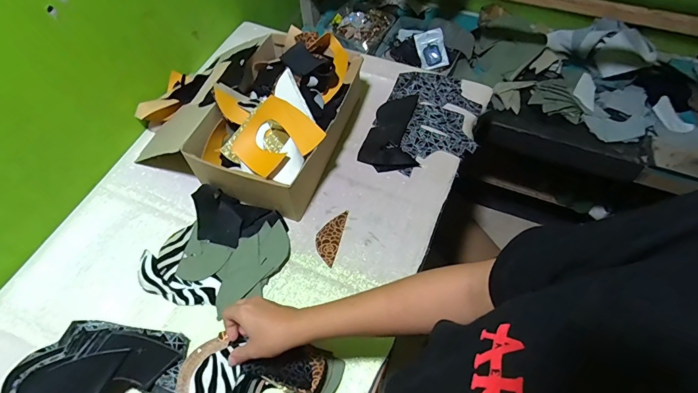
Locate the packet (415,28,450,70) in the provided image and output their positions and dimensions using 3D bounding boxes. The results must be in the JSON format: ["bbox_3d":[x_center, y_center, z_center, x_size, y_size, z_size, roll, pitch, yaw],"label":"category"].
[{"bbox_3d":[0.211,-0.373,0.957,0.065,0.014,0.096,-15,99,22],"label":"packet"}]

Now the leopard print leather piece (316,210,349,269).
[{"bbox_3d":[-0.033,0.067,0.646,0.040,0.004,0.101,13,59,9],"label":"leopard print leather piece"}]

